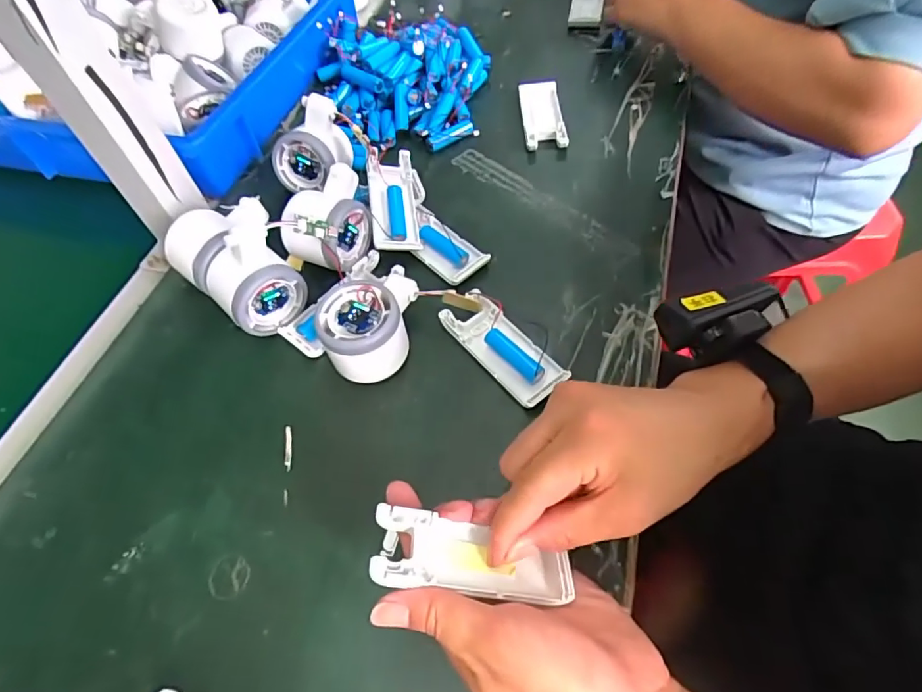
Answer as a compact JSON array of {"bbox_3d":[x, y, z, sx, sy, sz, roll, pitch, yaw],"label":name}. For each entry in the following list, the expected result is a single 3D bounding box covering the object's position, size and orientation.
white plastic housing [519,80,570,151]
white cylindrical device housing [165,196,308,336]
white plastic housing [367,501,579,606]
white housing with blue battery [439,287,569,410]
[{"bbox_3d":[0.081,-0.232,0.525,0.041,0.014,0.096,-2,58,3],"label":"white plastic housing"},{"bbox_3d":[-0.171,-0.071,0.409,0.113,0.055,0.081,37,67,24],"label":"white cylindrical device housing"},{"bbox_3d":[0.005,0.110,0.269,0.101,0.017,0.037,15,58,-7],"label":"white plastic housing"},{"bbox_3d":[0.030,-0.002,0.378,0.038,0.023,0.100,-35,62,-17],"label":"white housing with blue battery"}]

